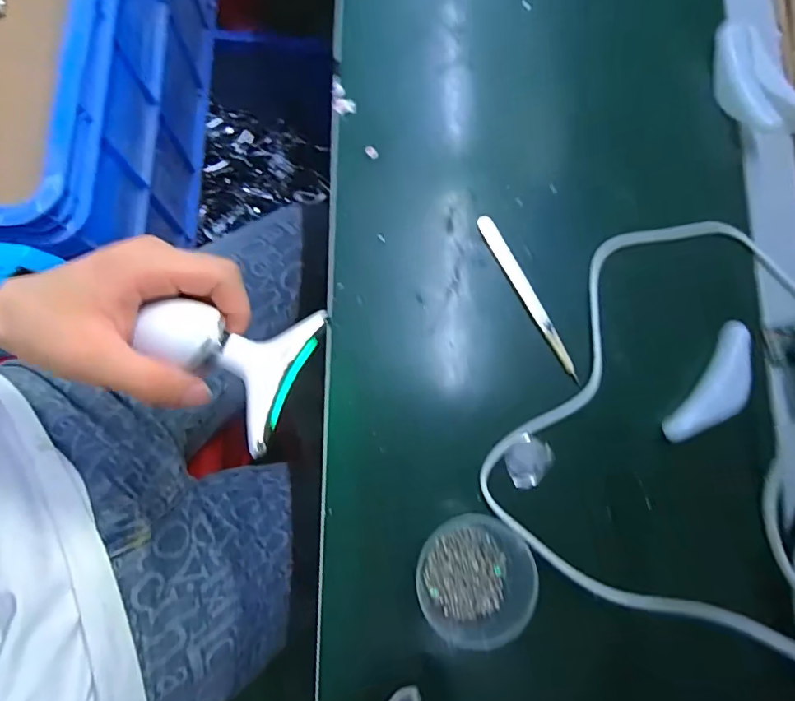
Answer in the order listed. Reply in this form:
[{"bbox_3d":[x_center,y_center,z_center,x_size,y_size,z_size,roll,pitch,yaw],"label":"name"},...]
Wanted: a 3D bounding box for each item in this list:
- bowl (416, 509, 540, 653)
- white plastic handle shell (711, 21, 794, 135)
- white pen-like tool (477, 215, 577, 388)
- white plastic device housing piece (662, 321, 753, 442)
[{"bbox_3d":[0.045,0.130,0.300,0.067,0.044,0.060,-32,82,-7],"label":"bowl"},{"bbox_3d":[0.261,-0.195,0.376,0.051,0.016,0.092,-29,82,-6],"label":"white plastic handle shell"},{"bbox_3d":[0.091,-0.038,0.353,0.013,0.004,0.126,-29,82,-6],"label":"white pen-like tool"},{"bbox_3d":[0.208,0.025,0.339,0.030,0.017,0.090,36,81,5],"label":"white plastic device housing piece"}]

